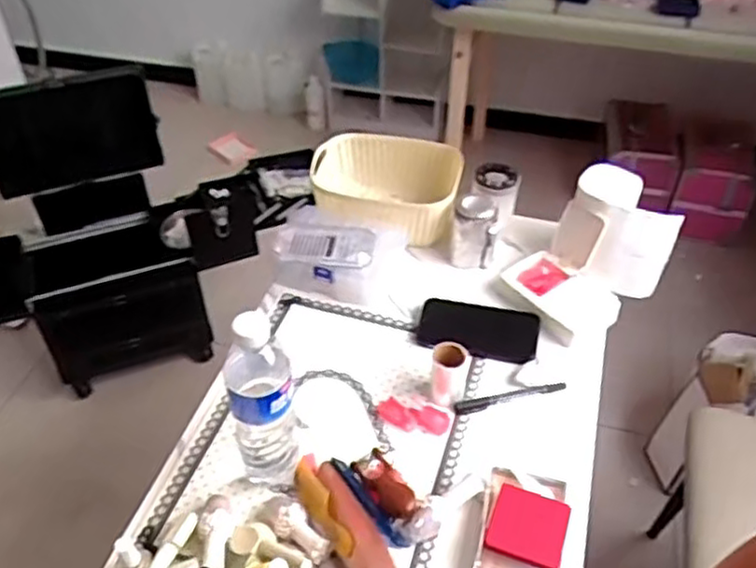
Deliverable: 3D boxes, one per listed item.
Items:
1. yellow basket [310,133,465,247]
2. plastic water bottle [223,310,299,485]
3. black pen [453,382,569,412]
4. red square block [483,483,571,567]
[{"bbox_3d":[0.008,-0.131,1.077,0.212,0.099,0.161,9,45,9],"label":"yellow basket"},{"bbox_3d":[-0.114,0.112,0.713,0.064,0.222,0.069,-13,46,-13],"label":"plastic water bottle"},{"bbox_3d":[0.156,0.135,0.852,0.135,0.011,0.016,-8,45,-8],"label":"black pen"},{"bbox_3d":[0.148,0.235,0.707,0.071,0.015,0.071,15,46,15],"label":"red square block"}]

